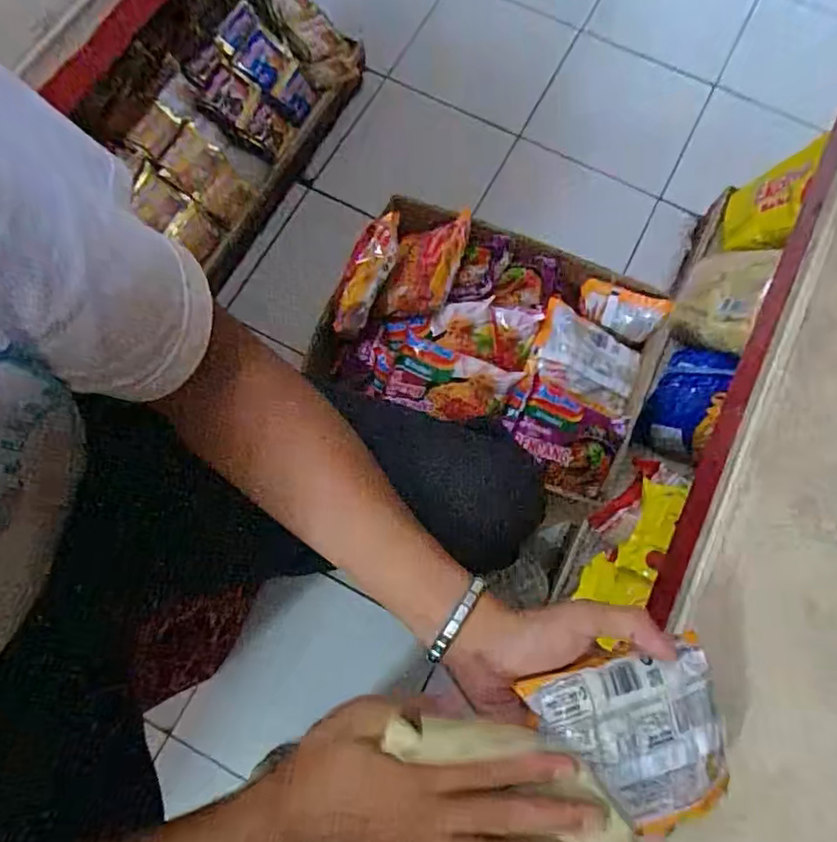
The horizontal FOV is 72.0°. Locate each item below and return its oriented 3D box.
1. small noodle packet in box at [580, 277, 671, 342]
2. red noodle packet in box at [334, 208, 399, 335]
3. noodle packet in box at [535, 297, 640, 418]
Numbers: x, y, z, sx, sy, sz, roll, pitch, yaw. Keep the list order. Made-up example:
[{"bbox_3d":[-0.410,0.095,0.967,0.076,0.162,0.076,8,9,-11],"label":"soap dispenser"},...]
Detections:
[{"bbox_3d":[0.236,-0.131,0.675,0.096,0.024,0.049,25,105,10],"label":"small noodle packet in box"},{"bbox_3d":[-0.056,-0.158,0.617,0.045,0.033,0.132,23,92,5],"label":"red noodle packet in box"},{"bbox_3d":[0.187,-0.068,0.658,0.130,0.026,0.089,29,80,-12],"label":"noodle packet in box"}]

